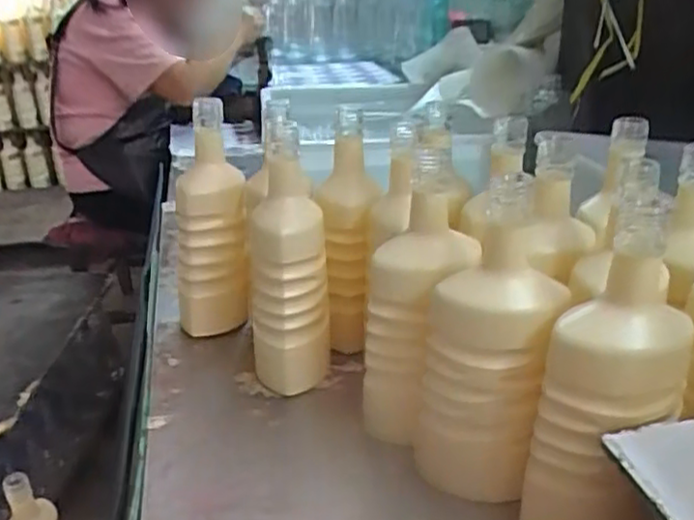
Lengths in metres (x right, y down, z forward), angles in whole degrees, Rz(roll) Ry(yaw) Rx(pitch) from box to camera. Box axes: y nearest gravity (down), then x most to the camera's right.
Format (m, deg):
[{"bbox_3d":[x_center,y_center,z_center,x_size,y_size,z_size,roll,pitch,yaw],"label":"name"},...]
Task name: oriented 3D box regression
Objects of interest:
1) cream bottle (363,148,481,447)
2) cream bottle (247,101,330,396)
[{"bbox_3d":[0.057,0.044,0.586,0.080,0.258,0.076,-3,26,1],"label":"cream bottle"},{"bbox_3d":[-0.055,0.006,0.663,0.076,0.260,0.068,0,24,-2],"label":"cream bottle"}]

